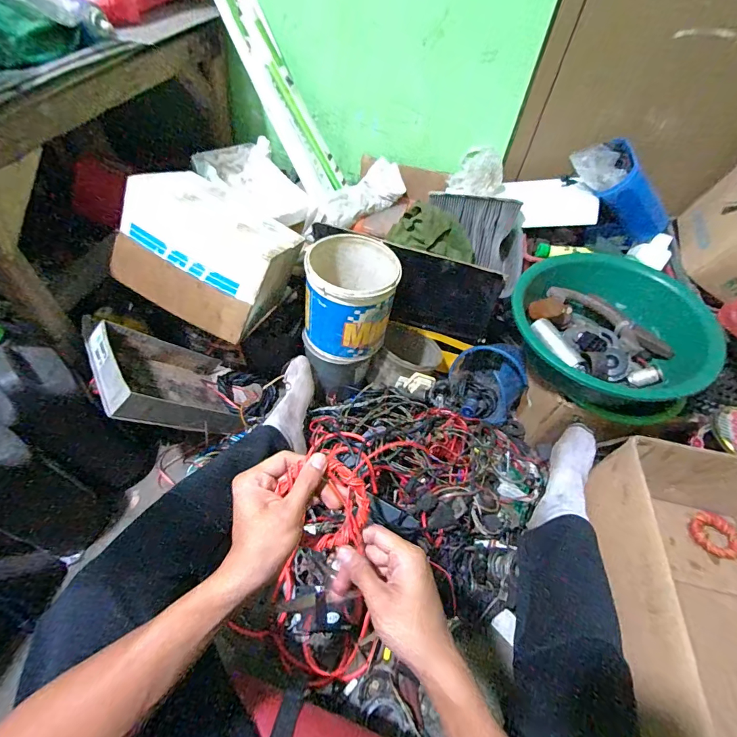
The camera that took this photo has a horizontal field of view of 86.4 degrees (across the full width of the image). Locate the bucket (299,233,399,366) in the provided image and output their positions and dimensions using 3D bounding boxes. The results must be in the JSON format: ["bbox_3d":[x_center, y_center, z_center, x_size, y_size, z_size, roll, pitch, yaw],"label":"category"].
[{"bbox_3d":[-0.039,-0.141,0.811,0.178,0.185,0.177,7,52,-1],"label":"bucket"}]

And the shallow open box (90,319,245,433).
[{"bbox_3d":[-0.396,0.035,0.798,0.068,0.287,0.205,-44,57,8],"label":"shallow open box"}]

